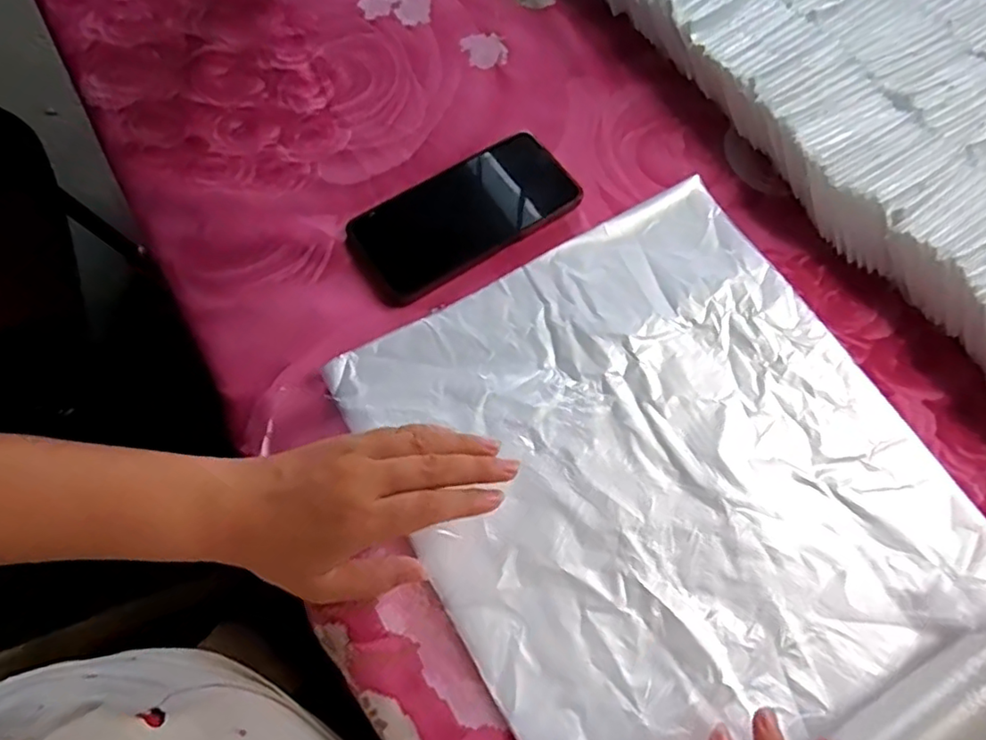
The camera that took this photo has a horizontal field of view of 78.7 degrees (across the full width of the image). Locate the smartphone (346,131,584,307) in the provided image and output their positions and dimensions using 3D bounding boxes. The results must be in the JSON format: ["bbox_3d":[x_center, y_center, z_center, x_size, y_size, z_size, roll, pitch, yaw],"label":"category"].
[{"bbox_3d":[-0.022,-0.116,0.435,0.164,0.012,0.077,-32,73,-12],"label":"smartphone"}]

